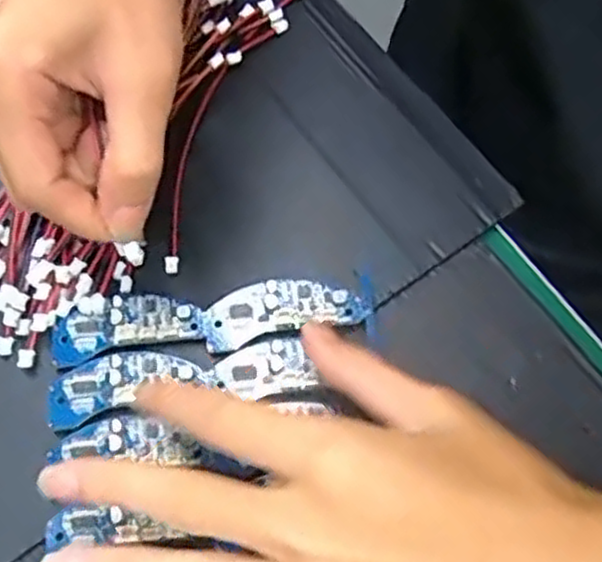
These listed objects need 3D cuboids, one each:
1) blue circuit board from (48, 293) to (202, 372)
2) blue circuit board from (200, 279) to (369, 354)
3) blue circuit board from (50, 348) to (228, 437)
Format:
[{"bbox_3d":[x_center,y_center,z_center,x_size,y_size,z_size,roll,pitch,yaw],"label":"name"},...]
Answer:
[{"bbox_3d":[-0.075,0.018,0.313,0.062,0.006,0.024,-14,70,-3],"label":"blue circuit board"},{"bbox_3d":[-0.007,0.011,0.314,0.067,0.004,0.025,-13,77,-1],"label":"blue circuit board"},{"bbox_3d":[-0.070,0.039,0.304,0.069,0.007,0.026,-17,70,-2],"label":"blue circuit board"}]

